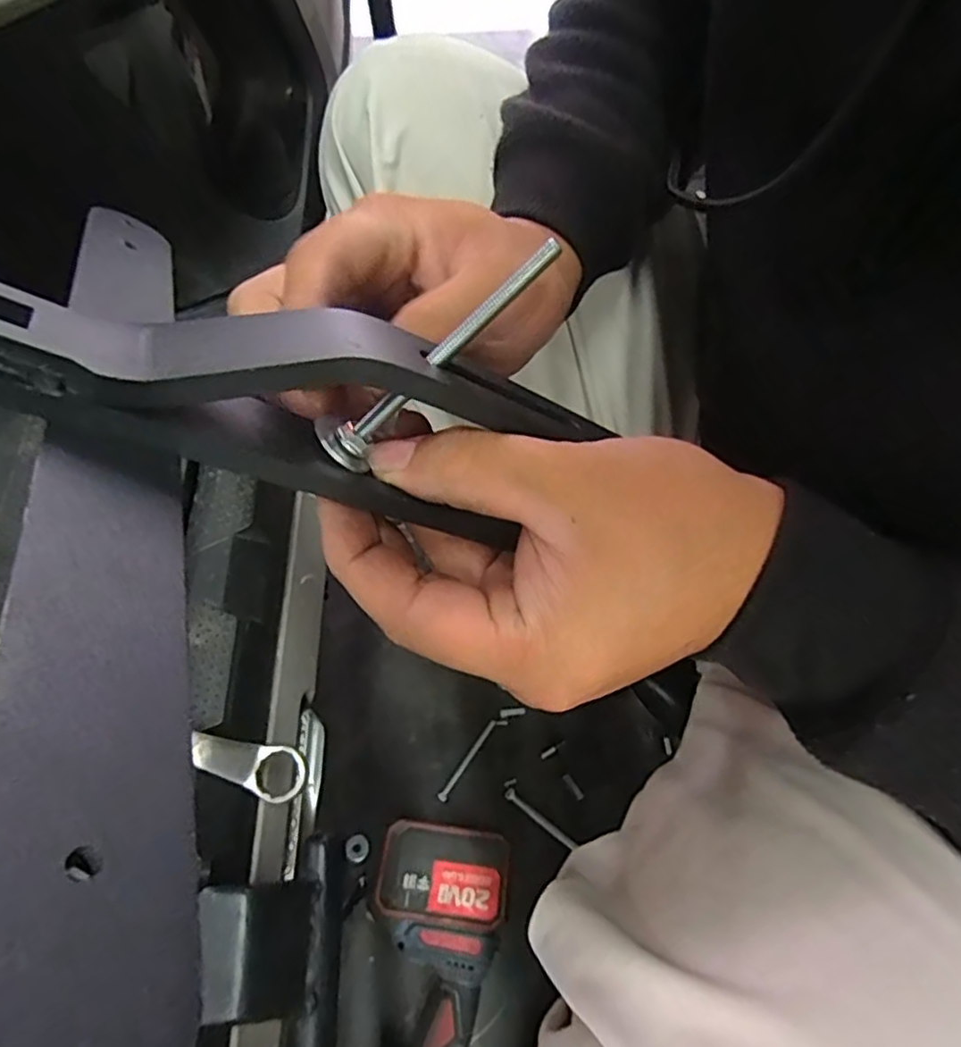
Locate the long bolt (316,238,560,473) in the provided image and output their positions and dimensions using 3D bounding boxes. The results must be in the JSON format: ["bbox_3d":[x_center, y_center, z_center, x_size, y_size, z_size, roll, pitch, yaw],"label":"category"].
[{"bbox_3d":[-0.013,-0.048,0.191,0.086,0.011,0.015,-39,62,16],"label":"long bolt"}]

